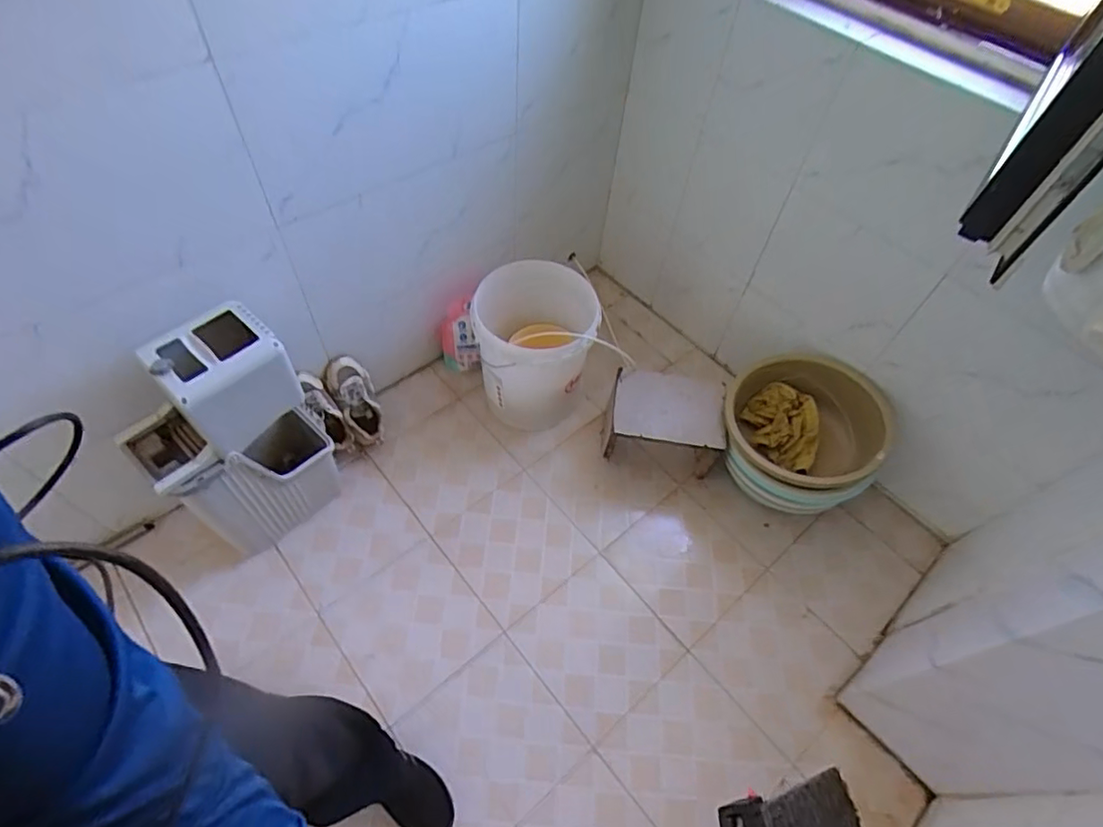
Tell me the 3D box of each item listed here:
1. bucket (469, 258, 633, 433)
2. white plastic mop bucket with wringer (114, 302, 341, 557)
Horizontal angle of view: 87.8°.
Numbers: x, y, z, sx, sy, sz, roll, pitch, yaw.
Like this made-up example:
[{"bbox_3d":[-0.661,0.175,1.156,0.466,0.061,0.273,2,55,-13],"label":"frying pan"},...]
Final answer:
[{"bbox_3d":[-0.041,-0.171,1.542,0.309,0.375,0.297,2,55,-3],"label":"bucket"},{"bbox_3d":[-0.664,0.047,1.230,0.291,0.545,0.279,-31,63,-23],"label":"white plastic mop bucket with wringer"}]

